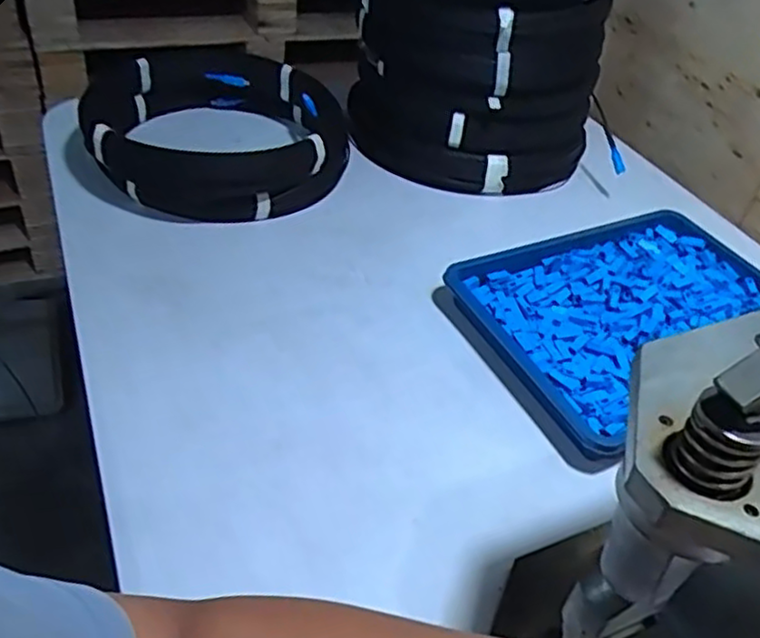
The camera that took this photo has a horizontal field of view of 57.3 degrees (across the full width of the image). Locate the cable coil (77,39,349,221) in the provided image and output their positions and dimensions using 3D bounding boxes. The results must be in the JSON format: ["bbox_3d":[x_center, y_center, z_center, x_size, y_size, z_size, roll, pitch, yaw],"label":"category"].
[{"bbox_3d":[-0.182,-0.213,0.820,0.282,0.107,0.280,9,41,4],"label":"cable coil"}]

